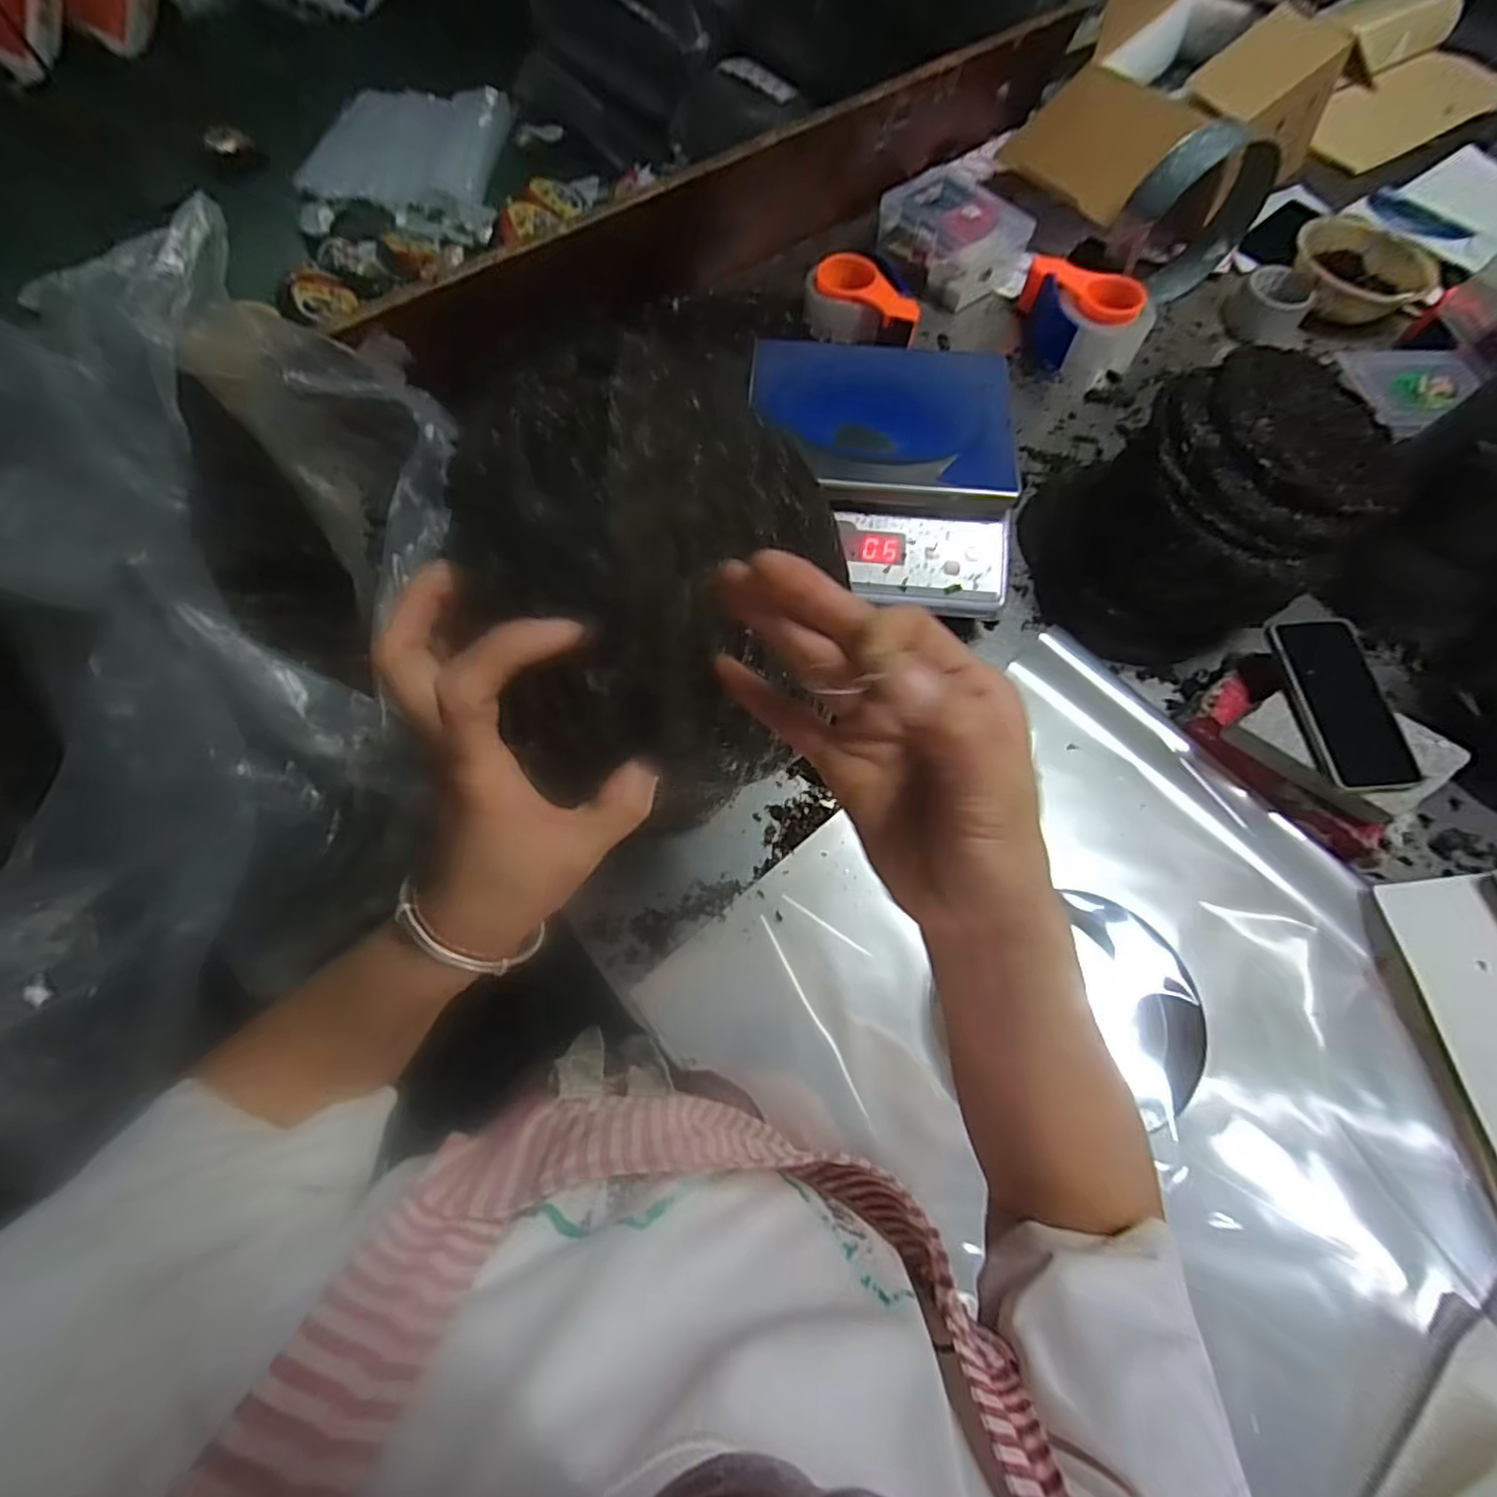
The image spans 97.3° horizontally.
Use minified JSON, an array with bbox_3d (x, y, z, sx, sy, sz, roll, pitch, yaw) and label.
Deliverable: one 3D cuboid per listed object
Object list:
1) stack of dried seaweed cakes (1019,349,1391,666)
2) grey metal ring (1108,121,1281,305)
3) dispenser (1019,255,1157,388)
[{"bbox_3d":[0.450,-0.253,0.673,0.264,0.175,0.297,42,72,15],"label":"stack of dried seaweed cakes"},{"bbox_3d":[0.574,-0.692,0.865,0.204,0.180,0.066,-24,70,-11],"label":"grey metal ring"},{"bbox_3d":[0.435,-0.558,0.864,0.167,0.065,0.126,23,68,8],"label":"dispenser"}]

